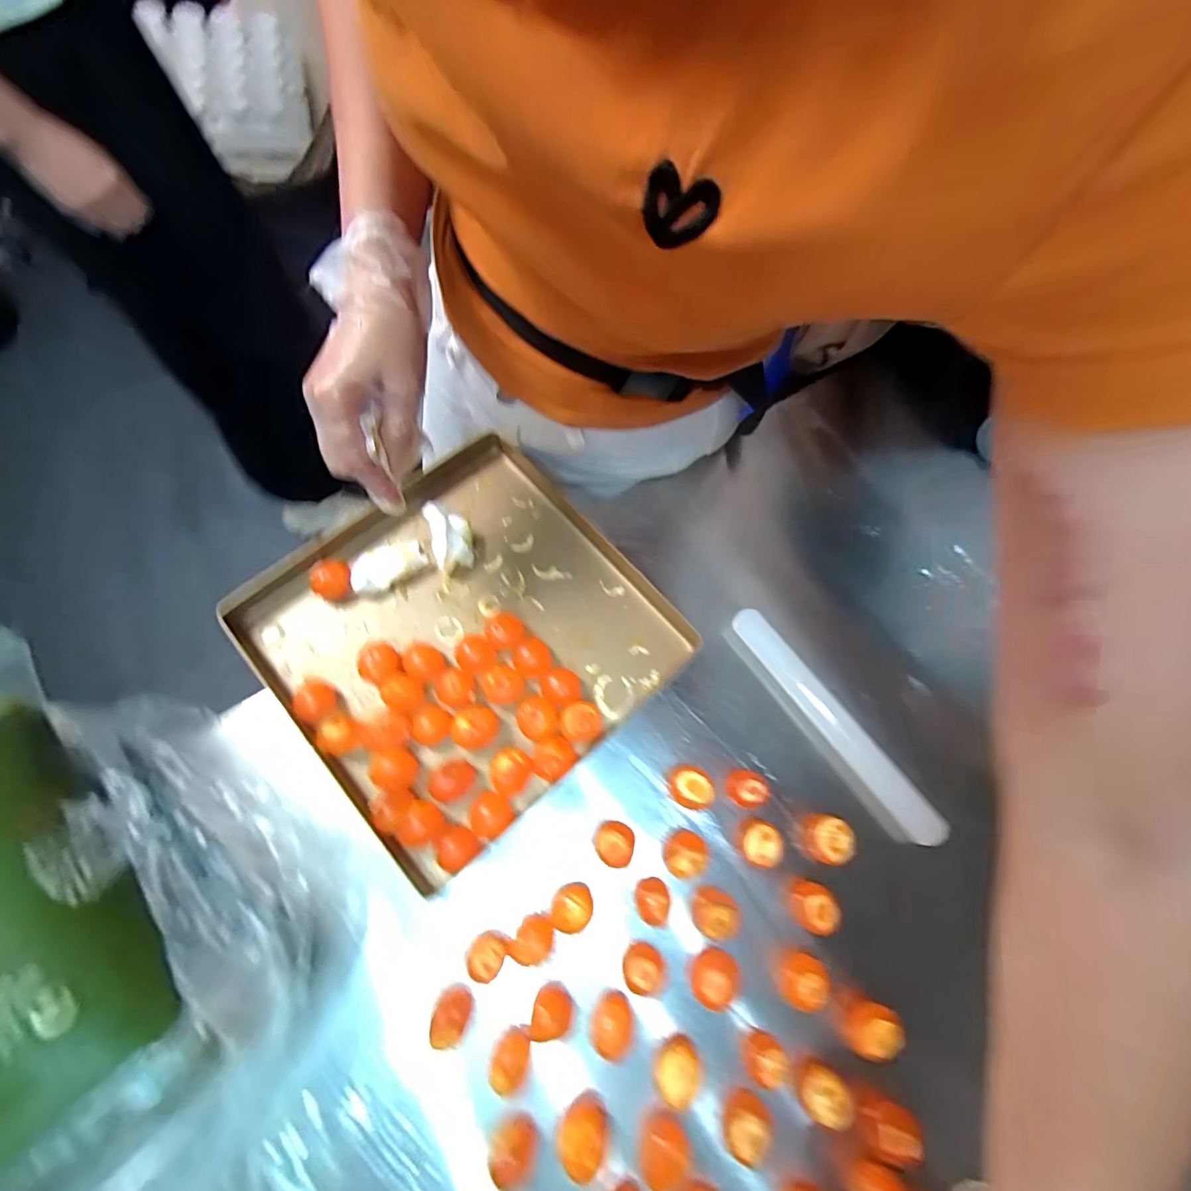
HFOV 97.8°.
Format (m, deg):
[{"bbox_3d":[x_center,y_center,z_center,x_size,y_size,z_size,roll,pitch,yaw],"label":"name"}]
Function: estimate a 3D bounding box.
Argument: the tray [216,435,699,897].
[{"bbox_3d":[-0.107,0.025,0.431,0.275,0.030,0.277,-40,74,-17],"label":"tray"}]

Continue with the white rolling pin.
[{"bbox_3d":[0.191,0.100,0.421,0.021,0.023,0.218,-33,75,-14],"label":"white rolling pin"}]

